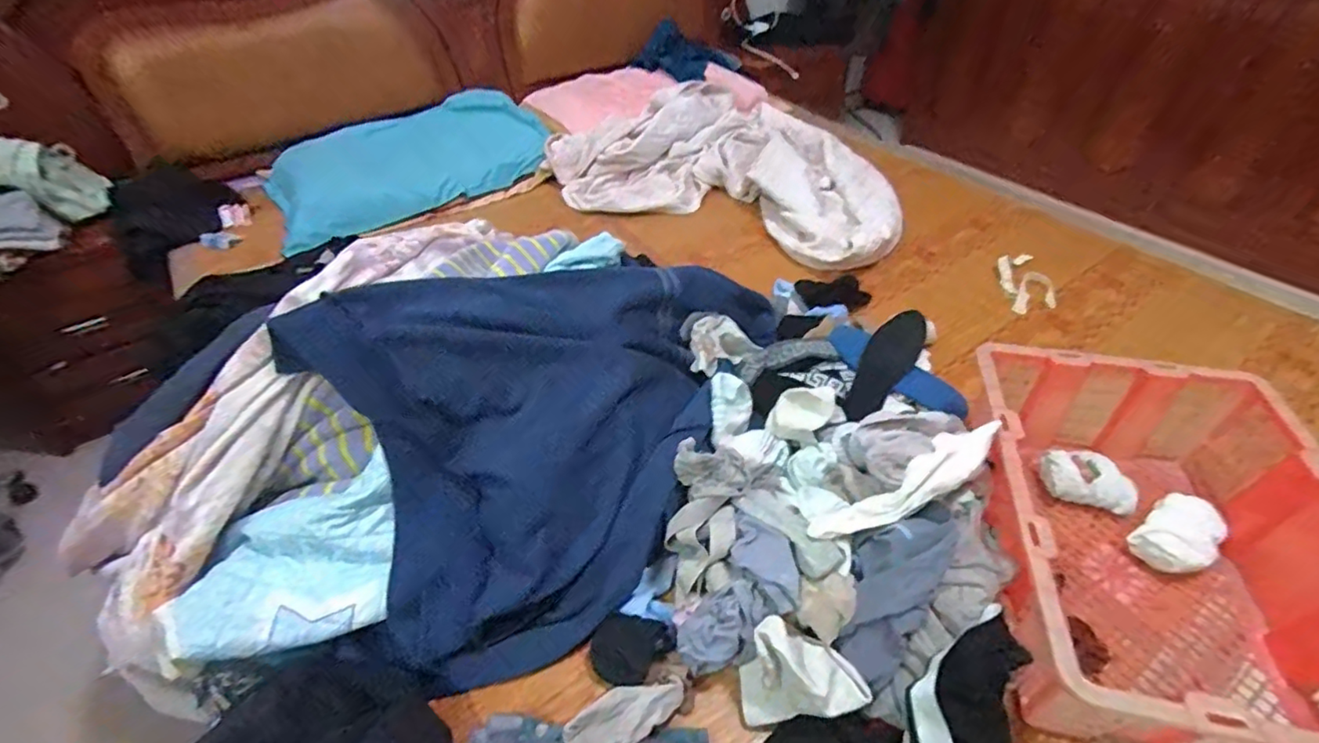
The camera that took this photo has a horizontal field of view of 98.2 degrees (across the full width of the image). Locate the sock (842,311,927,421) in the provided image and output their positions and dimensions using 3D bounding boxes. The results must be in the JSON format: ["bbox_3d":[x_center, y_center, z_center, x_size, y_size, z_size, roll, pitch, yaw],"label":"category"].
[{"bbox_3d":[0.350,-0.008,0.895,0.070,0.031,0.210,30,74,25],"label":"sock"}]

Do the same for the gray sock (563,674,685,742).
[{"bbox_3d":[-0.032,0.348,0.577,0.126,0.027,0.048,-22,47,-19],"label":"gray sock"}]

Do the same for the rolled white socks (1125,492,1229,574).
[{"bbox_3d":[0.661,0.208,0.725,0.114,0.051,0.077,-27,49,-23],"label":"rolled white socks"}]

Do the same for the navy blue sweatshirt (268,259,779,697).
[{"bbox_3d":[-0.116,0.000,0.758,0.382,0.292,0.702,22,49,24],"label":"navy blue sweatshirt"}]

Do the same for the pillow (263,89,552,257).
[{"bbox_3d":[-0.649,-0.561,1.460,0.682,0.142,0.362,-29,49,-25],"label":"pillow"}]

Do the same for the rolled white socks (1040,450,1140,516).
[{"bbox_3d":[0.588,0.149,0.784,0.106,0.042,0.070,9,45,13],"label":"rolled white socks"}]

